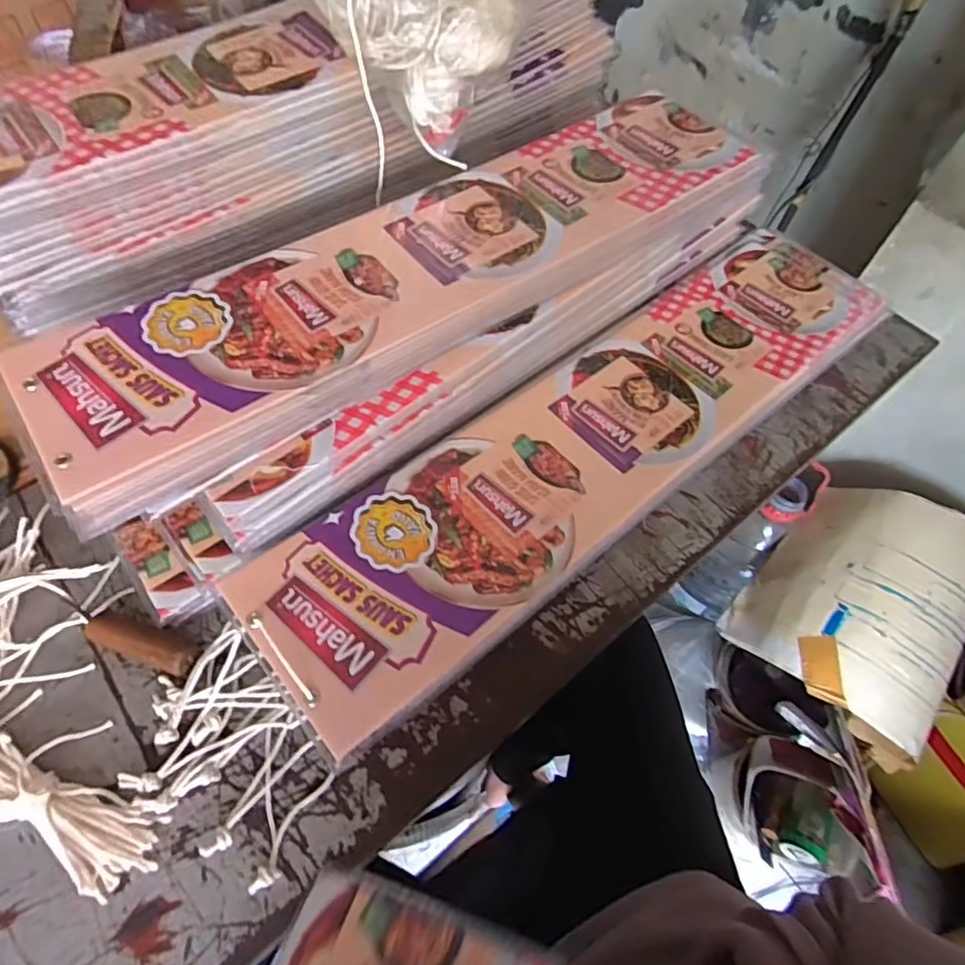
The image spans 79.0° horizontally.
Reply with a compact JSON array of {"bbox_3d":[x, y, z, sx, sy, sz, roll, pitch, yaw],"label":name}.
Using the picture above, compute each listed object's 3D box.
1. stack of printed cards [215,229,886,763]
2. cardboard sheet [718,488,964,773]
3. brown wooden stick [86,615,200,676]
[{"bbox_3d":[0.103,-0.046,0.451,0.585,0.048,0.142,-36,66,-22],"label":"stack of printed cards"},{"bbox_3d":[0.533,0.176,0.846,0.267,0.087,0.326,26,80,39],"label":"cardboard sheet"},{"bbox_3d":[-0.211,0.099,0.364,0.069,0.018,0.023,18,59,9],"label":"brown wooden stick"}]

